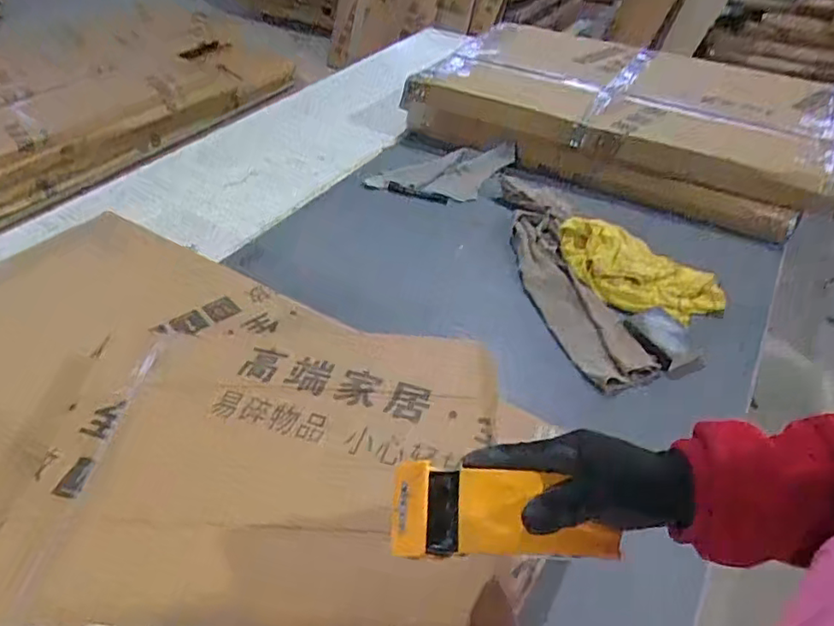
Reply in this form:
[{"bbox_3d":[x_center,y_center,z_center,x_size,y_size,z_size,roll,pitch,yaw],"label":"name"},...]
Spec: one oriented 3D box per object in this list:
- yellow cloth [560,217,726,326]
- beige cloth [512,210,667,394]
[{"bbox_3d":[0.374,-0.070,1.017,0.284,0.023,0.161,30,58,13],"label":"yellow cloth"},{"bbox_3d":[0.242,-0.036,0.992,0.120,0.053,0.415,-10,43,-13],"label":"beige cloth"}]

